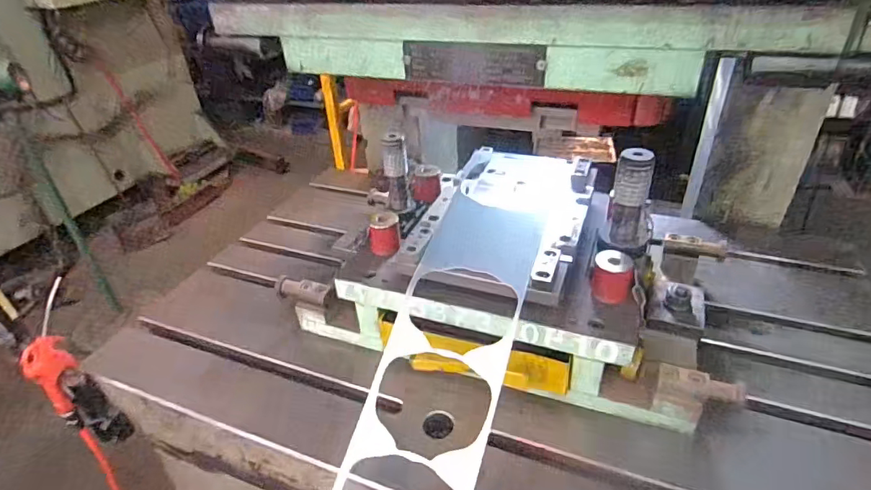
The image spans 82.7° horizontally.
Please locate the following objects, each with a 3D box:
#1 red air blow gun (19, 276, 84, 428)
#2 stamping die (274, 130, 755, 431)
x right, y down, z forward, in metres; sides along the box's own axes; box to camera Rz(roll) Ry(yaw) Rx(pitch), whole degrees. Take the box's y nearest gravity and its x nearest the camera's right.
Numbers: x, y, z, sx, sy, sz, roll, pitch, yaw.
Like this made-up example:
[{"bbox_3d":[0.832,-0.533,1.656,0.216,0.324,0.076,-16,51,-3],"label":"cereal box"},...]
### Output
[{"bbox_3d":[-0.640,0.191,0.844,0.041,0.241,0.107,-2,34,1],"label":"red air blow gun"},{"bbox_3d":[0.106,0.004,0.824,0.693,0.265,0.429,9,36,18],"label":"stamping die"}]

